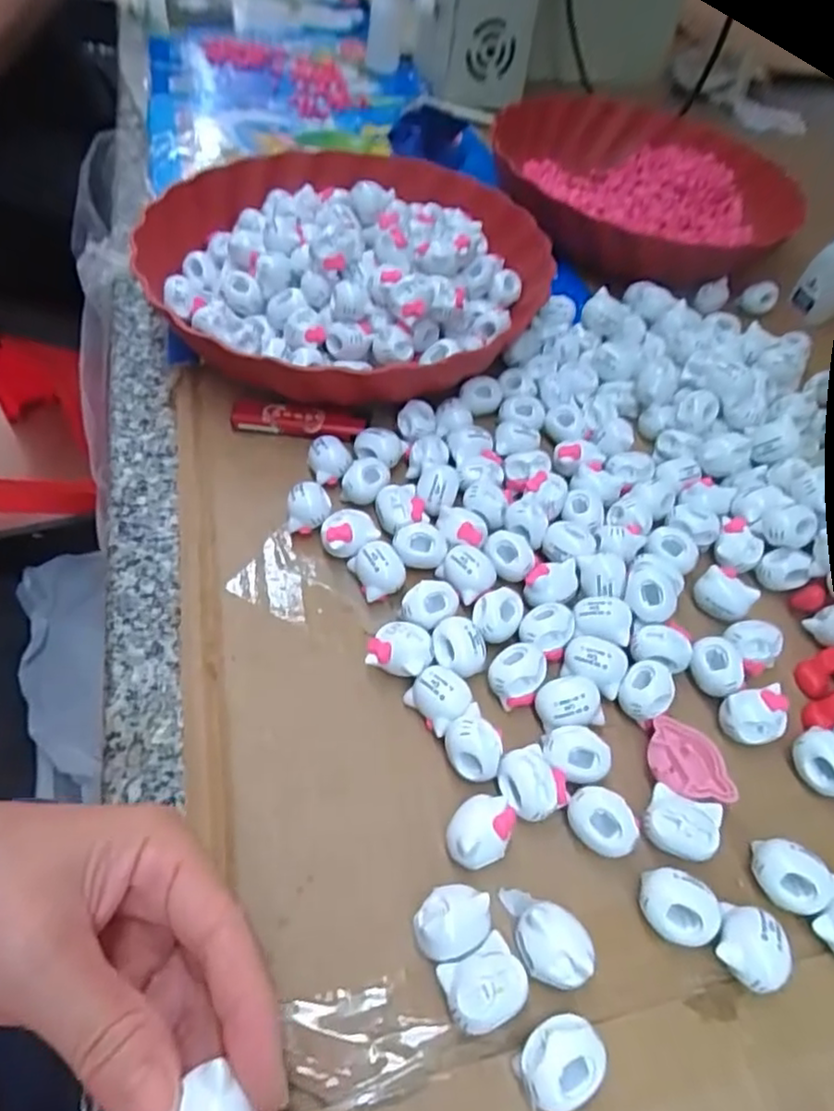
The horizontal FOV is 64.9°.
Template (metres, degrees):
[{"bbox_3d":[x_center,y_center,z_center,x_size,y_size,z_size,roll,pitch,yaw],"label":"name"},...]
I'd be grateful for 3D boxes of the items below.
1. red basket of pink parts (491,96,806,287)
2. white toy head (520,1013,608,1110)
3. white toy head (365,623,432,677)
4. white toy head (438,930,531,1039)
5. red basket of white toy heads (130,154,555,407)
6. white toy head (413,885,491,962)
[{"bbox_3d":[0.176,-0.300,0.535,0.226,0.067,0.249,38,59,21],"label":"red basket of pink parts"},{"bbox_3d":[0.043,0.152,0.197,0.025,0.019,0.020,-21,58,-20],"label":"white toy head"},{"bbox_3d":[-0.007,0.041,0.279,0.026,0.018,0.021,13,53,5],"label":"white toy head"},{"bbox_3d":[0.022,0.136,0.208,0.025,0.017,0.022,-21,58,-20],"label":"white toy head"},{"bbox_3d":[-0.039,-0.179,0.410,0.242,0.065,0.234,-24,59,-22],"label":"red basket of white toy heads"},{"bbox_3d":[0.012,0.122,0.219,0.025,0.017,0.020,-10,55,-12],"label":"white toy head"}]

